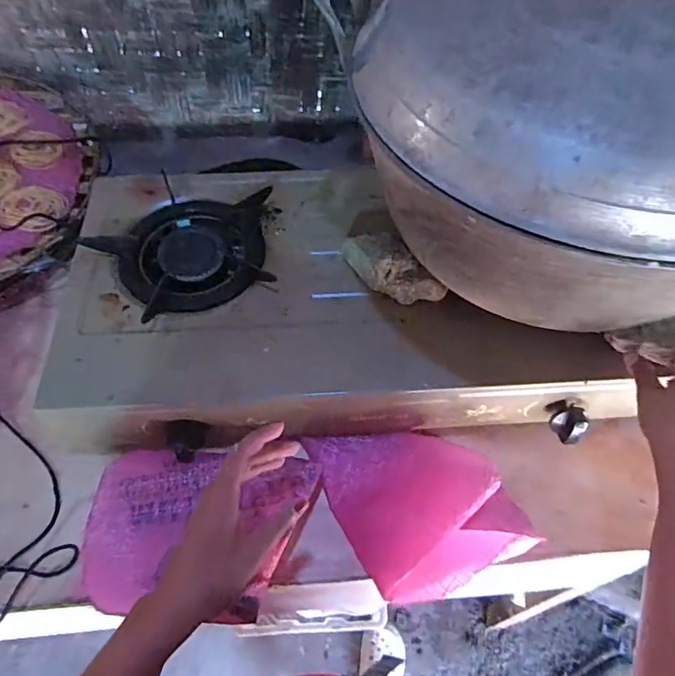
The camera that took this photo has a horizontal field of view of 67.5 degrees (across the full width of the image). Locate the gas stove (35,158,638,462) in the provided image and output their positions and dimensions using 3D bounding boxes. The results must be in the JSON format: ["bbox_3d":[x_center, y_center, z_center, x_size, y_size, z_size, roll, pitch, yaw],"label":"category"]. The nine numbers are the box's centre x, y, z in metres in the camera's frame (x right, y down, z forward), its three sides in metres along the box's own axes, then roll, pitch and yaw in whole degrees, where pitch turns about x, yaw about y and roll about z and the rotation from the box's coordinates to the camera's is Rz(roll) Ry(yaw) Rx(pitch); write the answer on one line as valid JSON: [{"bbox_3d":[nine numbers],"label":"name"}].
[{"bbox_3d":[-0.016,-0.067,0.627,0.586,0.094,0.386,-1,58,-4],"label":"gas stove"}]

